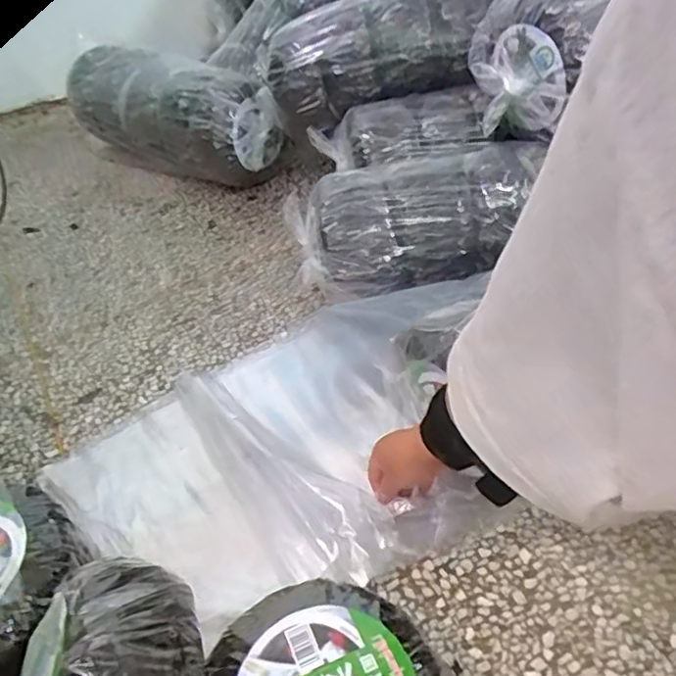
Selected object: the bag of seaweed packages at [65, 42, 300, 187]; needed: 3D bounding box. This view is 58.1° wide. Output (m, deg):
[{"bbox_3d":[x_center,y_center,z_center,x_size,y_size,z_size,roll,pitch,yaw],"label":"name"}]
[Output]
[{"bbox_3d":[-0.328,-0.447,1.206,0.486,0.205,0.221,23,50,29],"label":"bag of seaweed packages"}]

